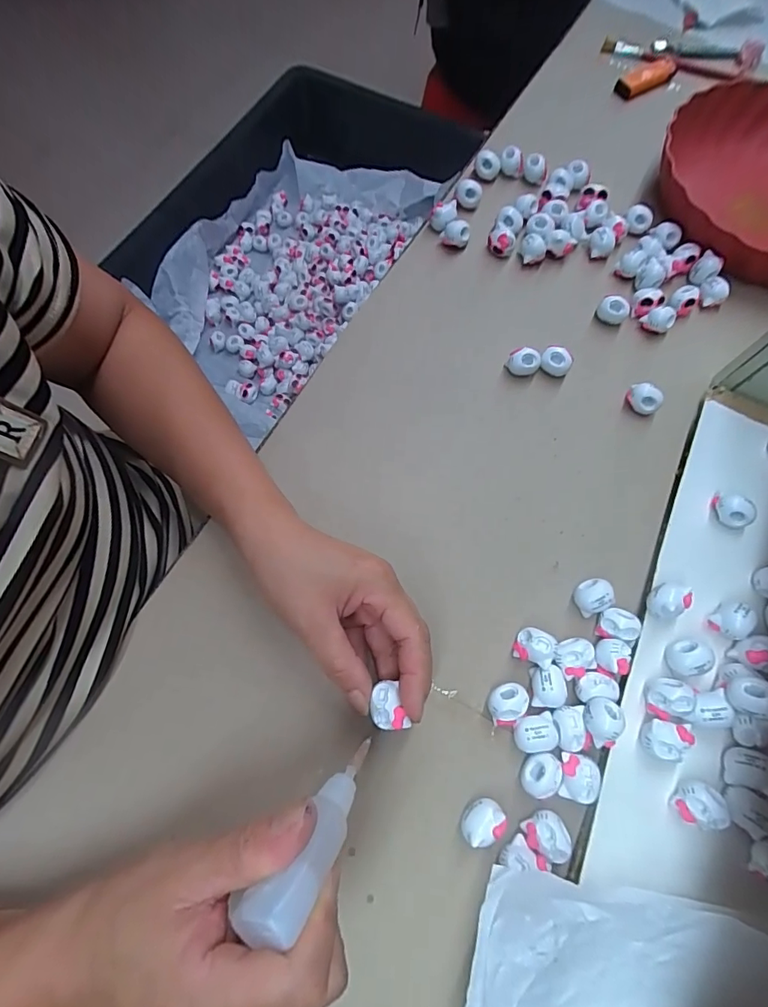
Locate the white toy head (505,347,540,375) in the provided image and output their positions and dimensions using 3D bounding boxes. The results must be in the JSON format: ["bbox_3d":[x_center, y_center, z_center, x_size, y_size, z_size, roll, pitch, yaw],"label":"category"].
[{"bbox_3d":[0.117,-0.118,0.386,0.027,0.017,0.015,11,69,0],"label":"white toy head"}]

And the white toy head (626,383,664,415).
[{"bbox_3d":[0.215,-0.086,0.380,0.026,0.020,0.017,23,69,5],"label":"white toy head"}]

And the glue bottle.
[{"bbox_3d":[-0.029,0.143,0.205,0.025,0.091,0.025,29,115,11],"label":"glue bottle"}]

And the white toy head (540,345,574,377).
[{"bbox_3d":[0.144,-0.118,0.386,0.025,0.020,0.019,25,69,5],"label":"white toy head"}]

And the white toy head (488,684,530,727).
[{"bbox_3d":[0.078,0.126,0.290,0.026,0.015,0.022,-29,74,-14],"label":"white toy head"}]

